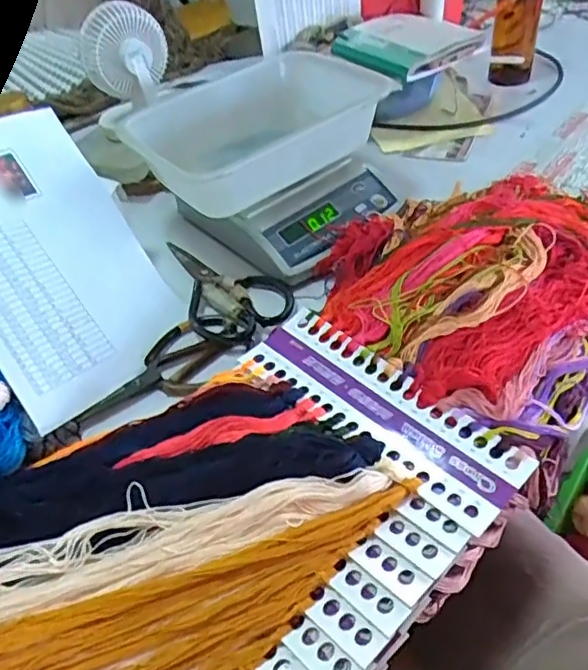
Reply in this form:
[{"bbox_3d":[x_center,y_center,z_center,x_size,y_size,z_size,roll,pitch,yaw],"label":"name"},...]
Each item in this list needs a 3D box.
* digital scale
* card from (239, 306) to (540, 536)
[{"bbox_3d":[-0.031,-0.196,0.693,0.254,0.144,0.256,-35,52,-24],"label":"digital scale"},{"bbox_3d":[0.066,0.056,0.478,0.241,0.008,0.083,34,56,30],"label":"card"}]

